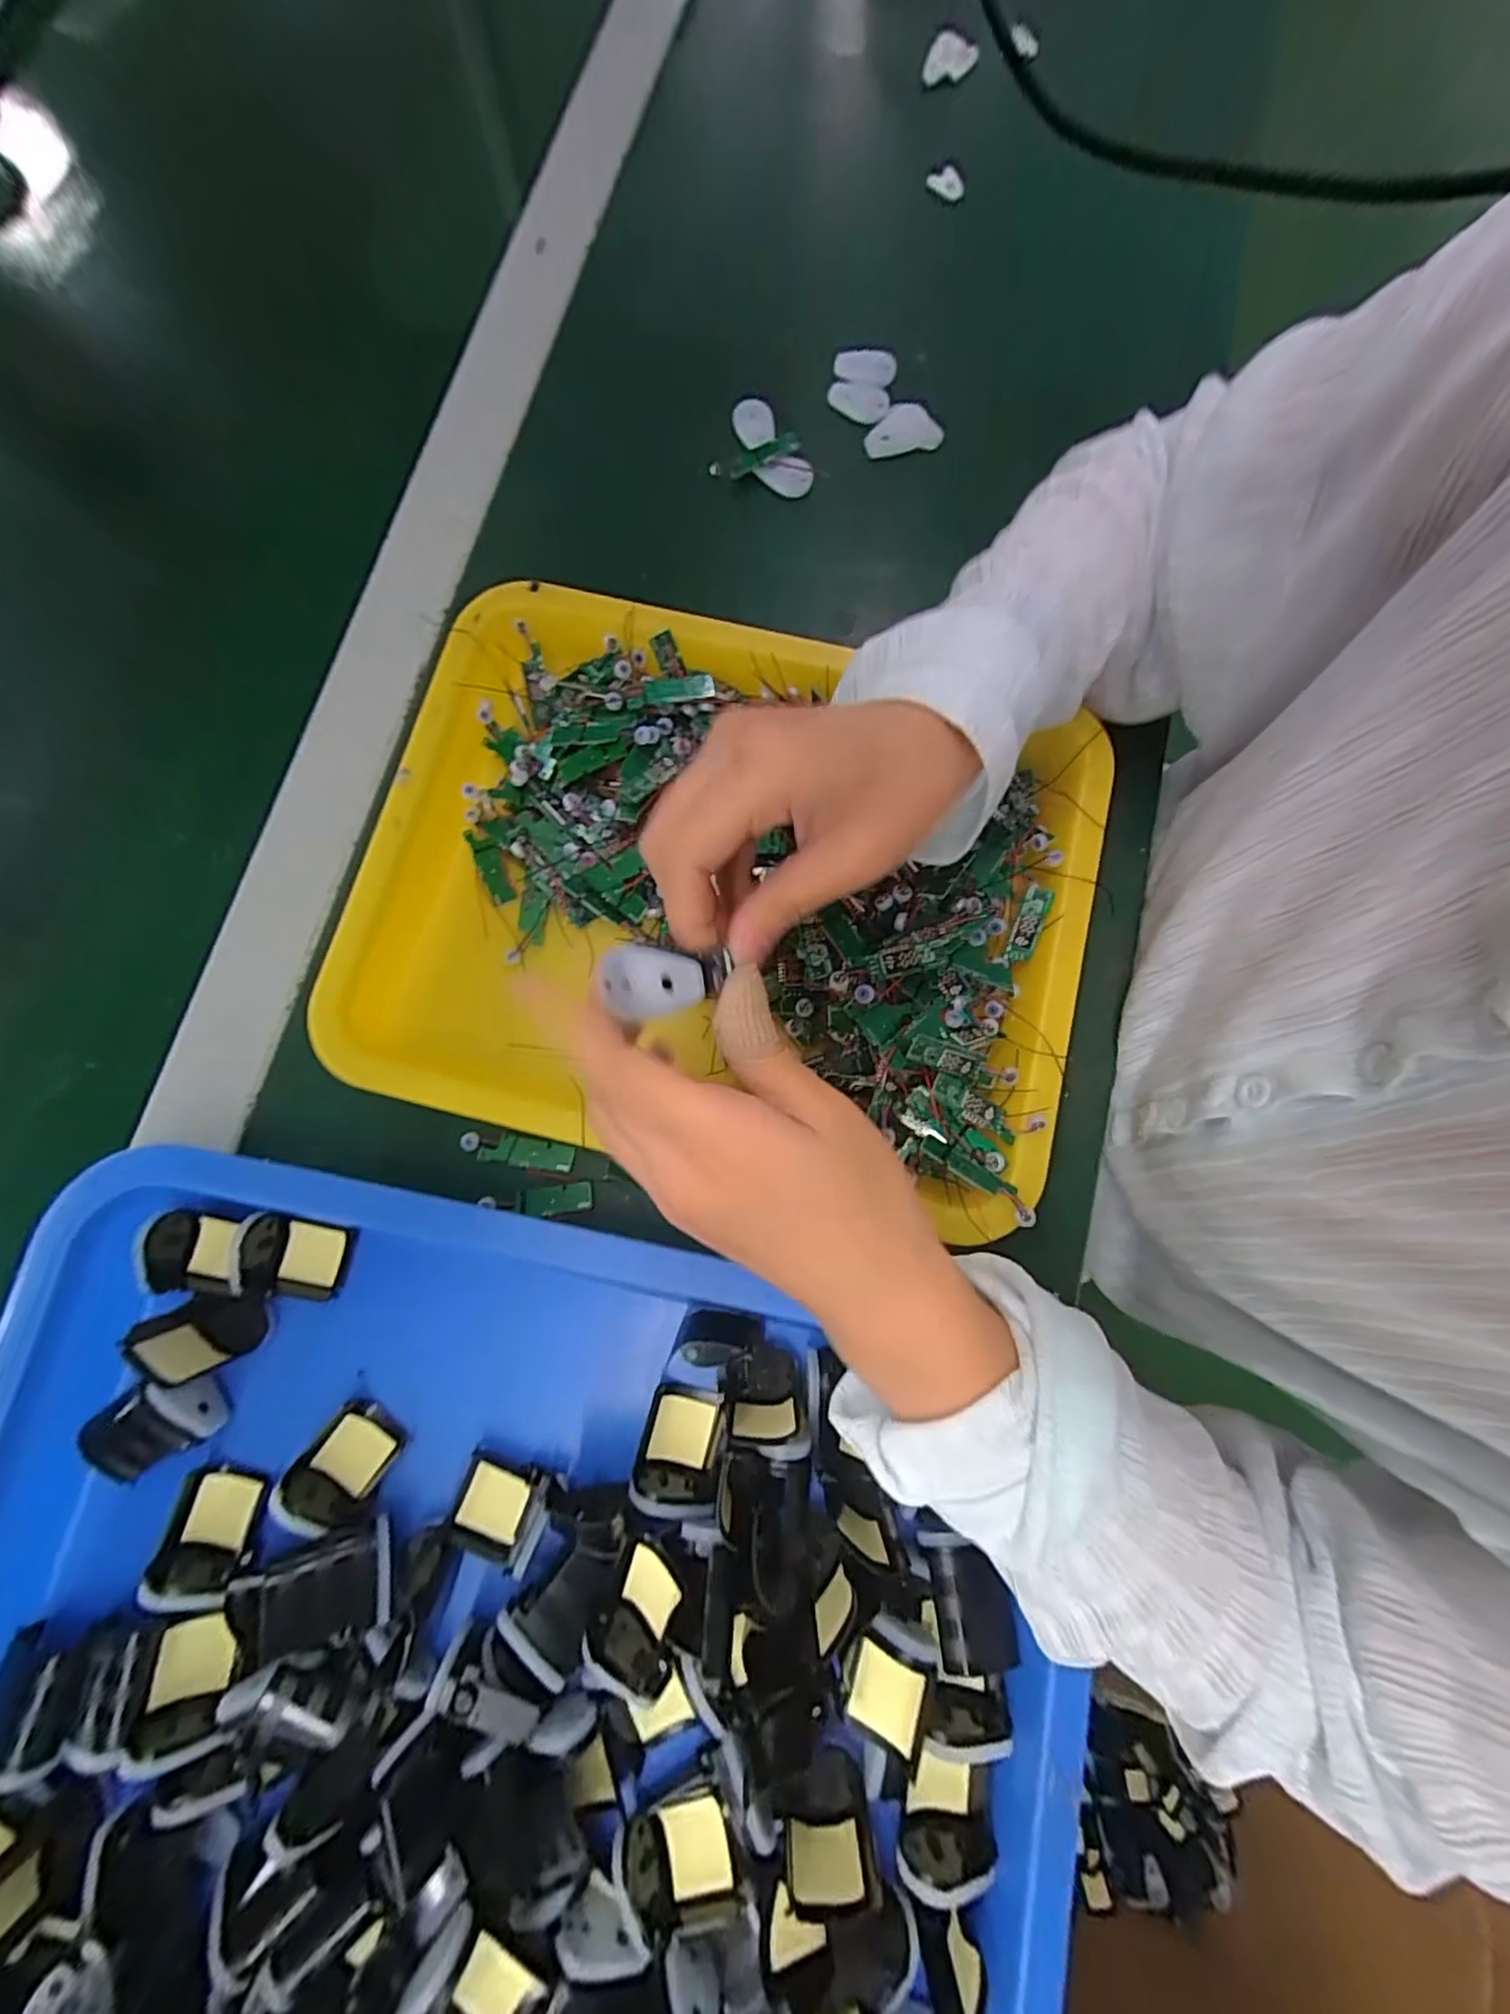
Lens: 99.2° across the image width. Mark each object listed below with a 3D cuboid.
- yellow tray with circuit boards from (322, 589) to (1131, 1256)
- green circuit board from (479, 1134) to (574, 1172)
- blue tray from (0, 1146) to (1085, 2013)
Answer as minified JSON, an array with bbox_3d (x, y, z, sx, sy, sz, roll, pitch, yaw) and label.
[{"bbox_3d":[-0.017,-0.057,0.305,0.332,0.038,0.260,14,79,3],"label":"yellow tray with circuit boards"},{"bbox_3d":[-0.108,0.069,0.303,0.043,0.004,0.014,9,79,2],"label":"green circuit board"},{"bbox_3d":[-0.113,0.255,0.249,0.451,0.044,0.337,11,79,3],"label":"blue tray"}]

